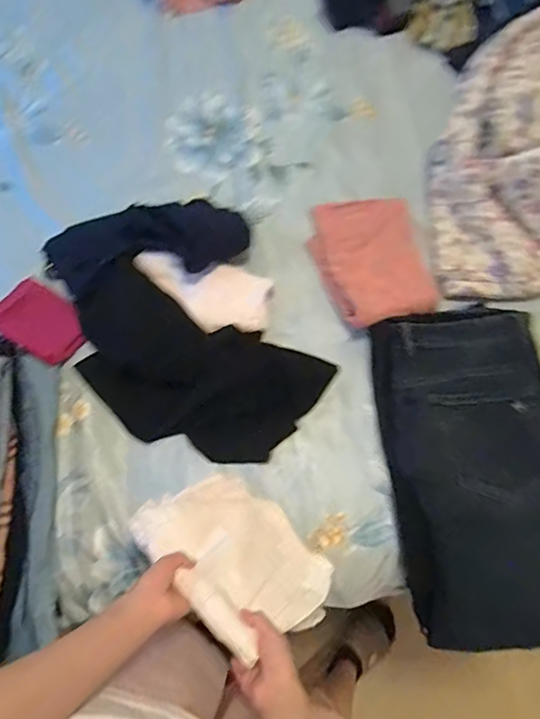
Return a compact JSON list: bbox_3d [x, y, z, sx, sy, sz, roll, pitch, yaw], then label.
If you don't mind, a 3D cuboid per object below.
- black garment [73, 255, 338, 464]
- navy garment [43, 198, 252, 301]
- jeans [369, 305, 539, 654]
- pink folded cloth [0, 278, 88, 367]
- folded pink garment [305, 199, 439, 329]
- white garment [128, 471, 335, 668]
[{"bbox_3d":[-0.141,0.022,0.874,0.430,0.038,0.239,25,76,7],"label":"black garment"},{"bbox_3d":[-0.223,-0.205,0.923,0.358,0.055,0.144,-11,74,-3],"label":"navy garment"},{"bbox_3d":[0.315,0.173,0.793,0.238,0.096,0.506,-5,74,-1],"label":"jeans"},{"bbox_3d":[-0.394,-0.063,0.886,0.148,0.038,0.107,31,76,9],"label":"pink folded cloth"},{"bbox_3d":[0.174,-0.183,0.911,0.179,0.034,0.255,-15,60,10],"label":"folded pink garment"},{"bbox_3d":[-0.046,0.267,0.714,0.259,0.227,0.069,40,113,33],"label":"white garment"}]

